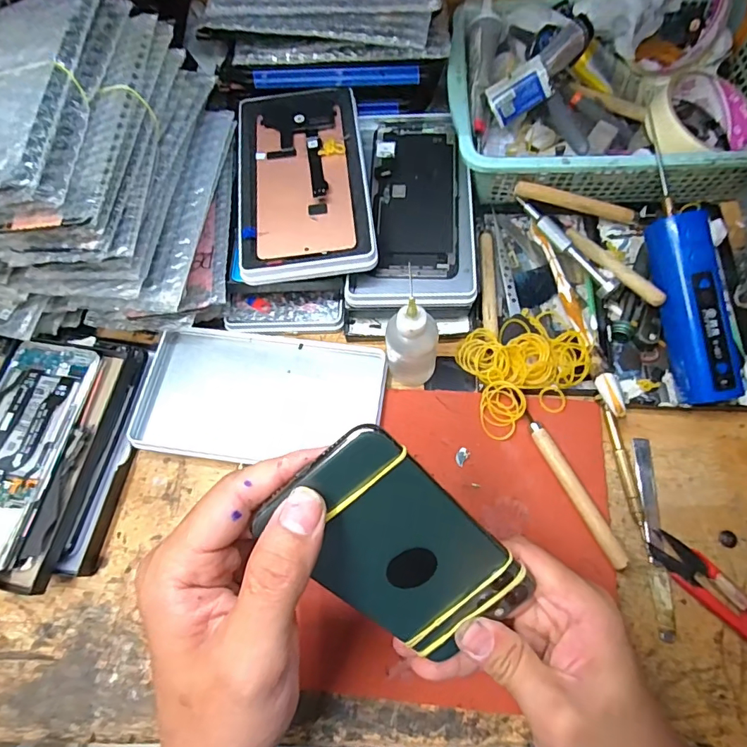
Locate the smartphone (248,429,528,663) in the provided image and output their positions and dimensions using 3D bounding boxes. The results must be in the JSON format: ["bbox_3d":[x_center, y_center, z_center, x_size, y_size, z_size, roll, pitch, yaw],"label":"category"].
[{"bbox_3d":[0.015,0.084,0.216,0.070,0.007,0.133,-41,115,5],"label":"smartphone"}]

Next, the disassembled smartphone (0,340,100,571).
[{"bbox_3d":[-0.265,0.053,0.348,0.075,0.014,0.160,9,70,8],"label":"disassembled smartphone"}]

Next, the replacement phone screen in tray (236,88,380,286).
[{"bbox_3d":[-0.057,-0.155,0.378,0.101,0.012,0.178,-8,68,-1],"label":"replacement phone screen in tray"}]

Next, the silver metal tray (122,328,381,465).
[{"bbox_3d":[-0.087,0.018,0.372,0.184,0.015,0.104,6,69,7],"label":"silver metal tray"}]

